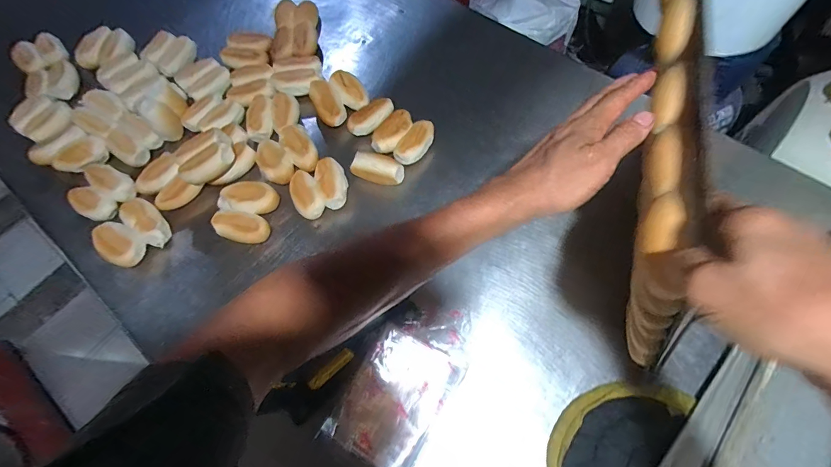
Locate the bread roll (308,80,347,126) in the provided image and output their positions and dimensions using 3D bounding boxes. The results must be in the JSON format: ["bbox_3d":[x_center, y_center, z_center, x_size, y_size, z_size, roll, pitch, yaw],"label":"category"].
[{"bbox_3d":[-0.154,-0.225,0.660,0.047,0.033,0.087,-27,82,-10],"label":"bread roll"}]

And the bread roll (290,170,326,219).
[{"bbox_3d":[-0.173,-0.057,0.603,0.042,0.044,0.075,-24,66,-8],"label":"bread roll"}]

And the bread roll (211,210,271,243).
[{"bbox_3d":[-0.267,-0.008,0.581,0.080,0.044,0.039,14,66,9],"label":"bread roll"}]

